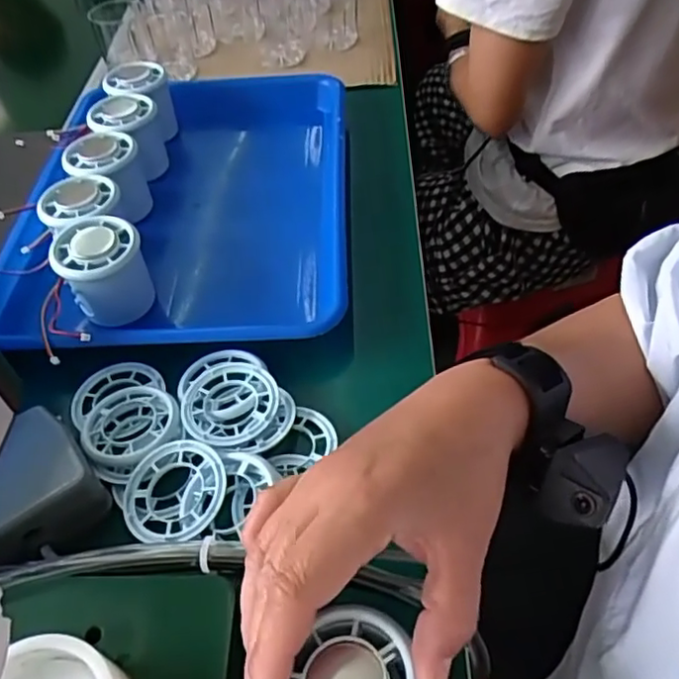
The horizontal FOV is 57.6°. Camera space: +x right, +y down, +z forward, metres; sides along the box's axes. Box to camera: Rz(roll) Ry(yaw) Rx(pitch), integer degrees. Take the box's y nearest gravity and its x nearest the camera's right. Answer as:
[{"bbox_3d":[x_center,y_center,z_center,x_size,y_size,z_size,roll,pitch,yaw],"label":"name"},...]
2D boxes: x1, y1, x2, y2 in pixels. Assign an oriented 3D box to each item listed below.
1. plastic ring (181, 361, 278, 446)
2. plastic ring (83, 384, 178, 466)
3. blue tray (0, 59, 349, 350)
[{"bbox_3d":[-0.065,0.036,0.366,0.056,0.009,0.061,-2,50,3],"label":"plastic ring"},{"bbox_3d":[-0.122,0.050,0.363,0.055,0.013,0.052,-2,50,3],"label":"plastic ring"},{"bbox_3d":[-0.124,-0.126,0.496,0.250,0.055,0.338,-3,50,2],"label":"blue tray"}]

